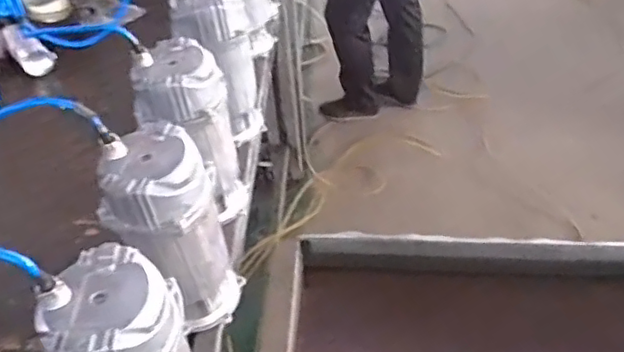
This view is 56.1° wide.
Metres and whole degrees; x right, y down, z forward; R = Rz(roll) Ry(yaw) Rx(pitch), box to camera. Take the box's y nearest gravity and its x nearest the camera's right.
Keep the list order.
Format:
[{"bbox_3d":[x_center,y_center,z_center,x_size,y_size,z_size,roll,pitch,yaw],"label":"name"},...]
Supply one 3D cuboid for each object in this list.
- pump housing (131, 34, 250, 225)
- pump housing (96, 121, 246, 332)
[{"bbox_3d":[-0.187,-0.057,0.930,0.122,0.289,0.117,-2,44,1],"label":"pump housing"},{"bbox_3d":[-0.182,0.085,0.789,0.120,0.295,0.117,9,45,12],"label":"pump housing"}]

